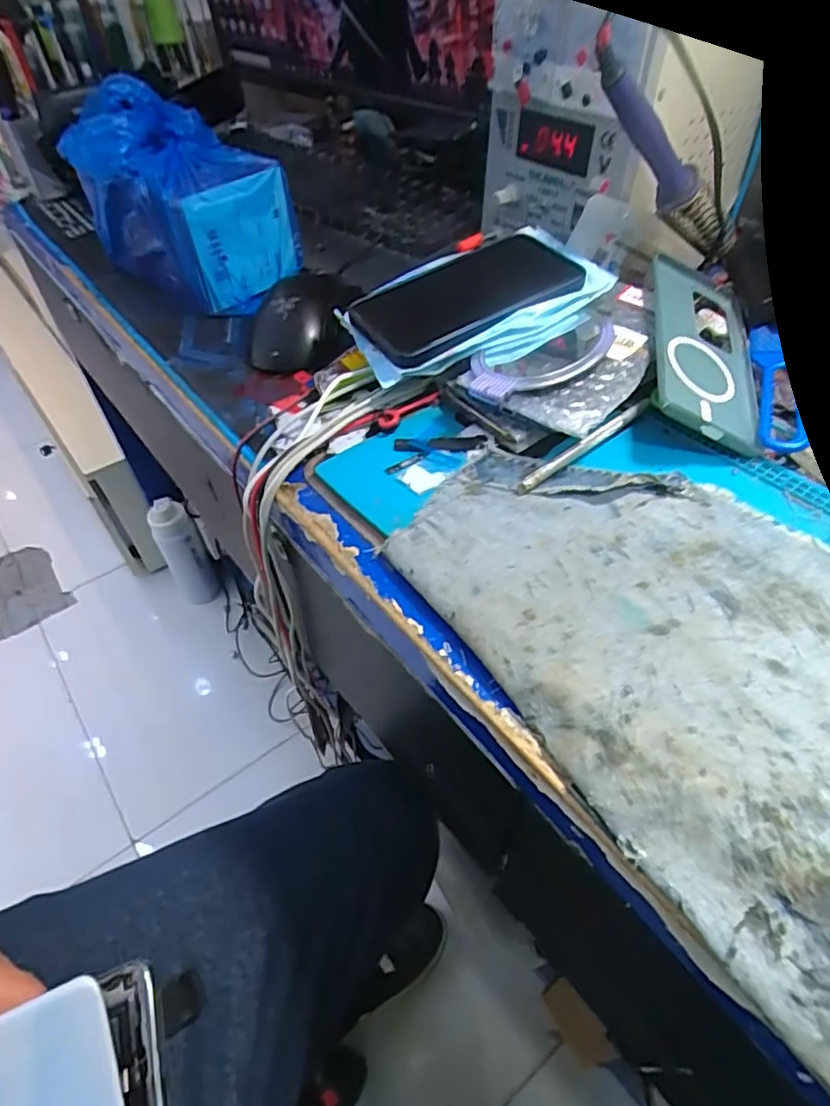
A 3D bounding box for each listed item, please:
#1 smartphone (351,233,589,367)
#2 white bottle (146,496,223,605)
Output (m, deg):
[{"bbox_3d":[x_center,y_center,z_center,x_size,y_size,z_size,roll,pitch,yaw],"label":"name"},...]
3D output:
[{"bbox_3d":[0.041,-0.185,0.436,0.163,0.013,0.095,-24,51,-12],"label":"smartphone"},{"bbox_3d":[-0.470,0.010,1.248,0.065,0.285,0.085,-37,57,-27],"label":"white bottle"}]

